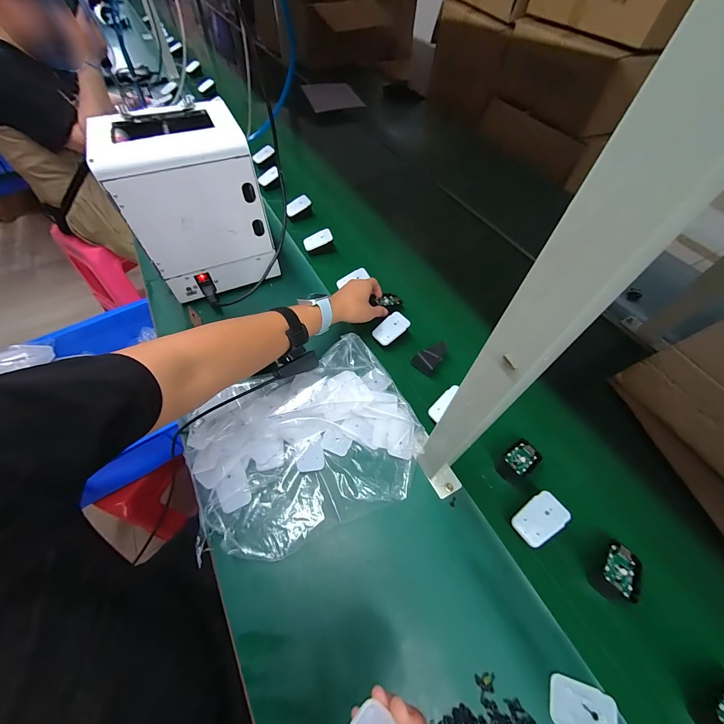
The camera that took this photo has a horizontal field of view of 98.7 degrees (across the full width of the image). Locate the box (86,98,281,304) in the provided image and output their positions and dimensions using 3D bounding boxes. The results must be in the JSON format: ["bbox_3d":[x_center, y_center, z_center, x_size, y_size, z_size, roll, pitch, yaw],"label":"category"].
[{"bbox_3d":[-0.299,-0.276,0.581,0.212,0.273,0.163,-20,61,-14],"label":"box"}]

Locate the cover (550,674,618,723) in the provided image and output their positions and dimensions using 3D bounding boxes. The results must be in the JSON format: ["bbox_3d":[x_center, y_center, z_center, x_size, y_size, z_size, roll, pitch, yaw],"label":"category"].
[{"bbox_3d":[0.238,0.377,0.335,0.067,0.005,0.046,20,59,10],"label":"cover"}]

